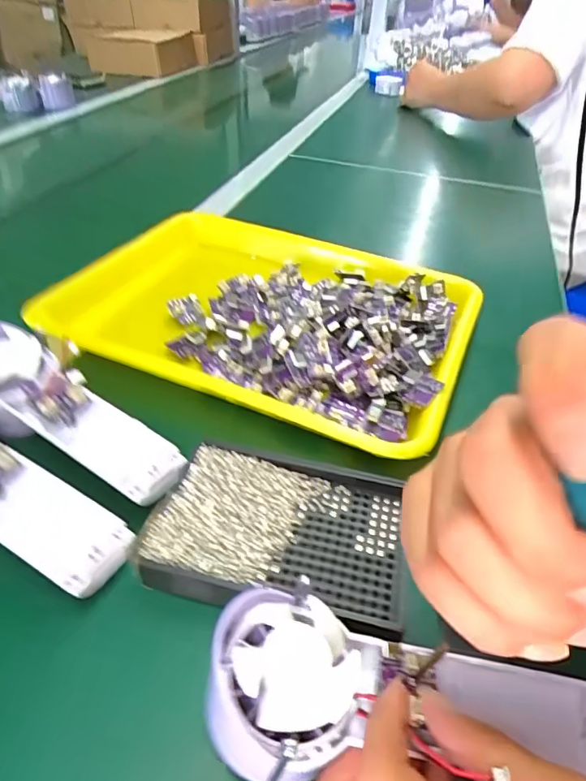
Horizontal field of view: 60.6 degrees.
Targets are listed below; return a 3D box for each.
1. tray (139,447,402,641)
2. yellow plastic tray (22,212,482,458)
[{"bbox_3d":[-0.006,0.077,0.275,0.133,0.016,0.094,11,42,7],"label":"tray"},{"bbox_3d":[-0.023,-0.074,0.449,0.345,0.041,0.258,18,44,15],"label":"yellow plastic tray"}]

